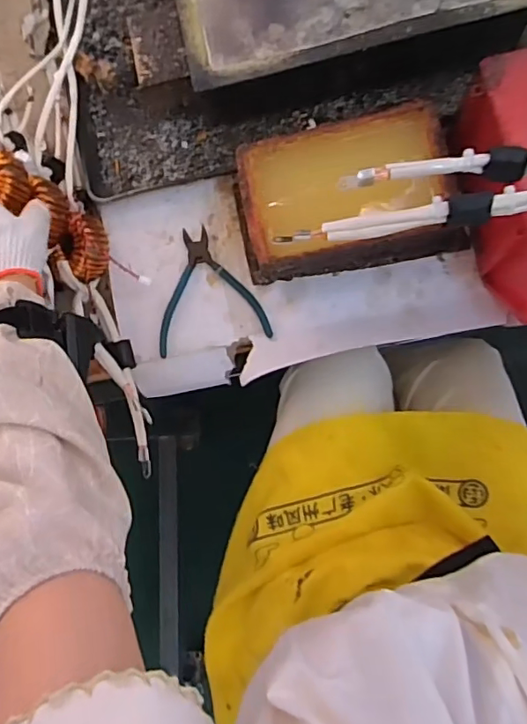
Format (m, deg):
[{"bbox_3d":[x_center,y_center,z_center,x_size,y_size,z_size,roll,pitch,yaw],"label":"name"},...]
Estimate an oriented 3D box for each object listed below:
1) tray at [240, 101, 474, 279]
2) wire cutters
[{"bbox_3d":[0.086,-0.167,0.556,0.216,0.066,0.146,-10,83,5],"label":"tray"},{"bbox_3d":[-0.062,-0.082,0.594,0.120,0.008,0.134,-11,83,5],"label":"wire cutters"}]

